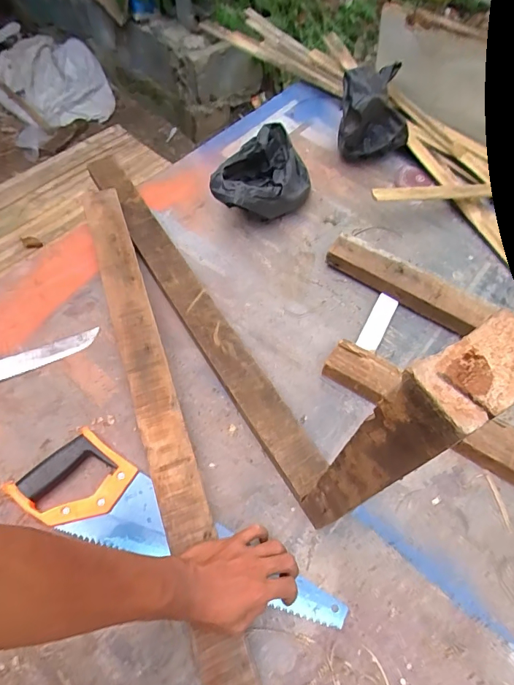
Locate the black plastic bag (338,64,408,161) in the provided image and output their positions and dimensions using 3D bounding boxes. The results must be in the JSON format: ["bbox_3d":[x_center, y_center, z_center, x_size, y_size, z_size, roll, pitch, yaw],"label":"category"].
[{"bbox_3d":[0.230,-0.445,0.845,0.141,0.172,0.089,-3,60,-3],"label":"black plastic bag"}]

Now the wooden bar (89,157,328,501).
[{"bbox_3d":[-0.119,-0.075,0.694,0.064,0.047,0.715,-28,64,-17],"label":"wooden bar"}]

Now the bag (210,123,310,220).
[{"bbox_3d":[0.018,-0.289,0.788,0.119,0.108,0.204,33,64,16],"label":"bag"}]

